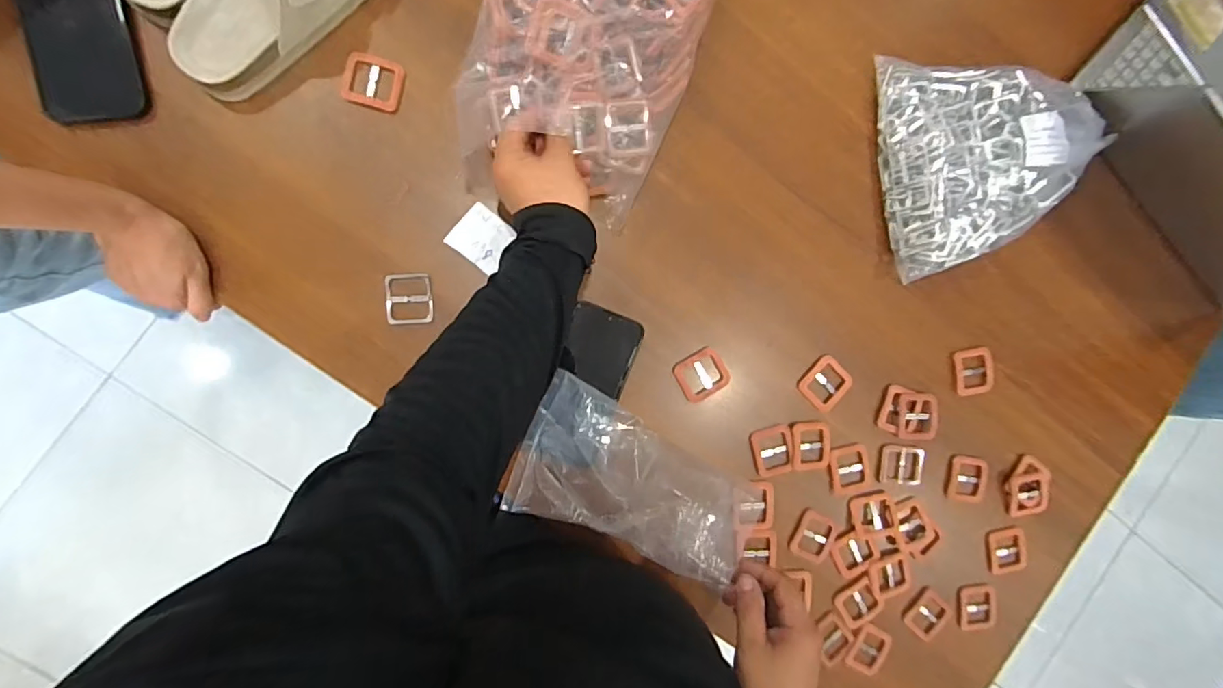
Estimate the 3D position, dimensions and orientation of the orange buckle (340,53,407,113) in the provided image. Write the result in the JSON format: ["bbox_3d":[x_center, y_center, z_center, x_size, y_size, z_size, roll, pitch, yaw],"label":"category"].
[{"bbox_3d":[-0.222,-0.245,0.499,0.053,0.005,0.048,10,92,-9],"label":"orange buckle"}]

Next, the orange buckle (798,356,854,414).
[{"bbox_3d":[0.236,0.043,0.587,0.049,0.004,0.055,42,87,-9],"label":"orange buckle"}]

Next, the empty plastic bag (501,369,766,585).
[{"bbox_3d":[0.032,0.148,0.509,0.248,0.087,0.137,27,89,-9],"label":"empty plastic bag"}]

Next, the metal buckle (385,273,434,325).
[{"bbox_3d":[-0.195,-0.043,0.515,0.044,0.004,0.049,-3,94,-8],"label":"metal buckle"}]

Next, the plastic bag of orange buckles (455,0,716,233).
[{"bbox_3d":[-0.019,-0.278,0.486,0.208,0.073,0.300,13,91,-9],"label":"plastic bag of orange buckles"}]

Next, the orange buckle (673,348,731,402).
[{"bbox_3d":[0.096,0.032,0.563,0.055,0.004,0.047,-28,97,-6],"label":"orange buckle"}]

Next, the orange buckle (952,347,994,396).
[{"bbox_3d":[0.418,0.032,0.614,0.047,0.005,0.054,-8,95,-8],"label":"orange buckle"}]

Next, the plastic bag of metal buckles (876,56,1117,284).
[{"bbox_3d":[0.391,-0.190,0.562,0.193,0.068,0.216,-6,94,-8],"label":"plastic bag of metal buckles"}]

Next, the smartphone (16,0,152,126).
[{"bbox_3d":[-0.455,-0.273,0.454,0.083,0.015,0.160,-6,96,-7],"label":"smartphone"}]

